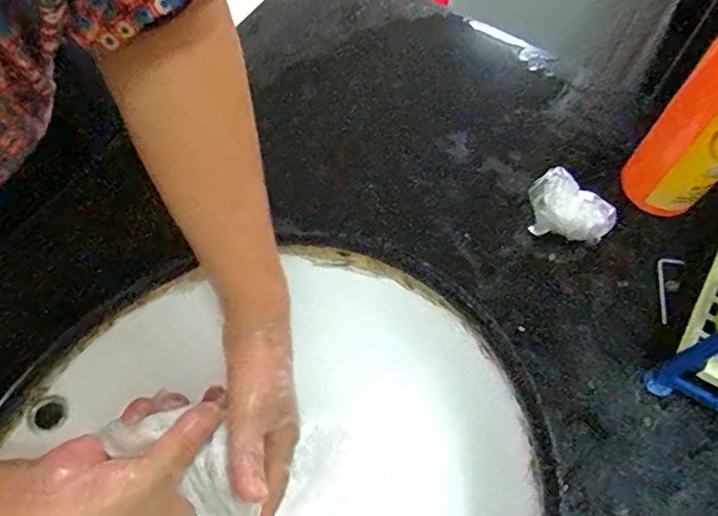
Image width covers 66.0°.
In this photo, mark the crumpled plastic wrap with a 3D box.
[{"bbox_3d":[0.155,-0.037,0.403,0.062,0.062,0.033,25,68,13],"label":"crumpled plastic wrap"}]

